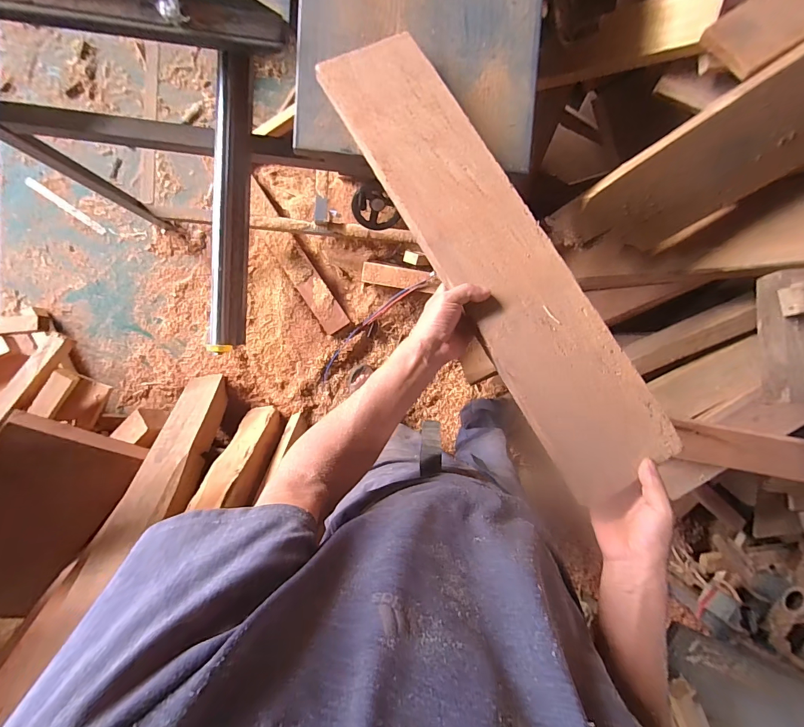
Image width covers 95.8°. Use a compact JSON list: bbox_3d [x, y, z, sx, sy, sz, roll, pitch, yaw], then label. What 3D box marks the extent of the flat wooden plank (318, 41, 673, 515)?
[{"bbox_3d":[0.120,-0.173,0.511,0.160,0.017,0.717,-28,81,-4],"label":"flat wooden plank"}]

